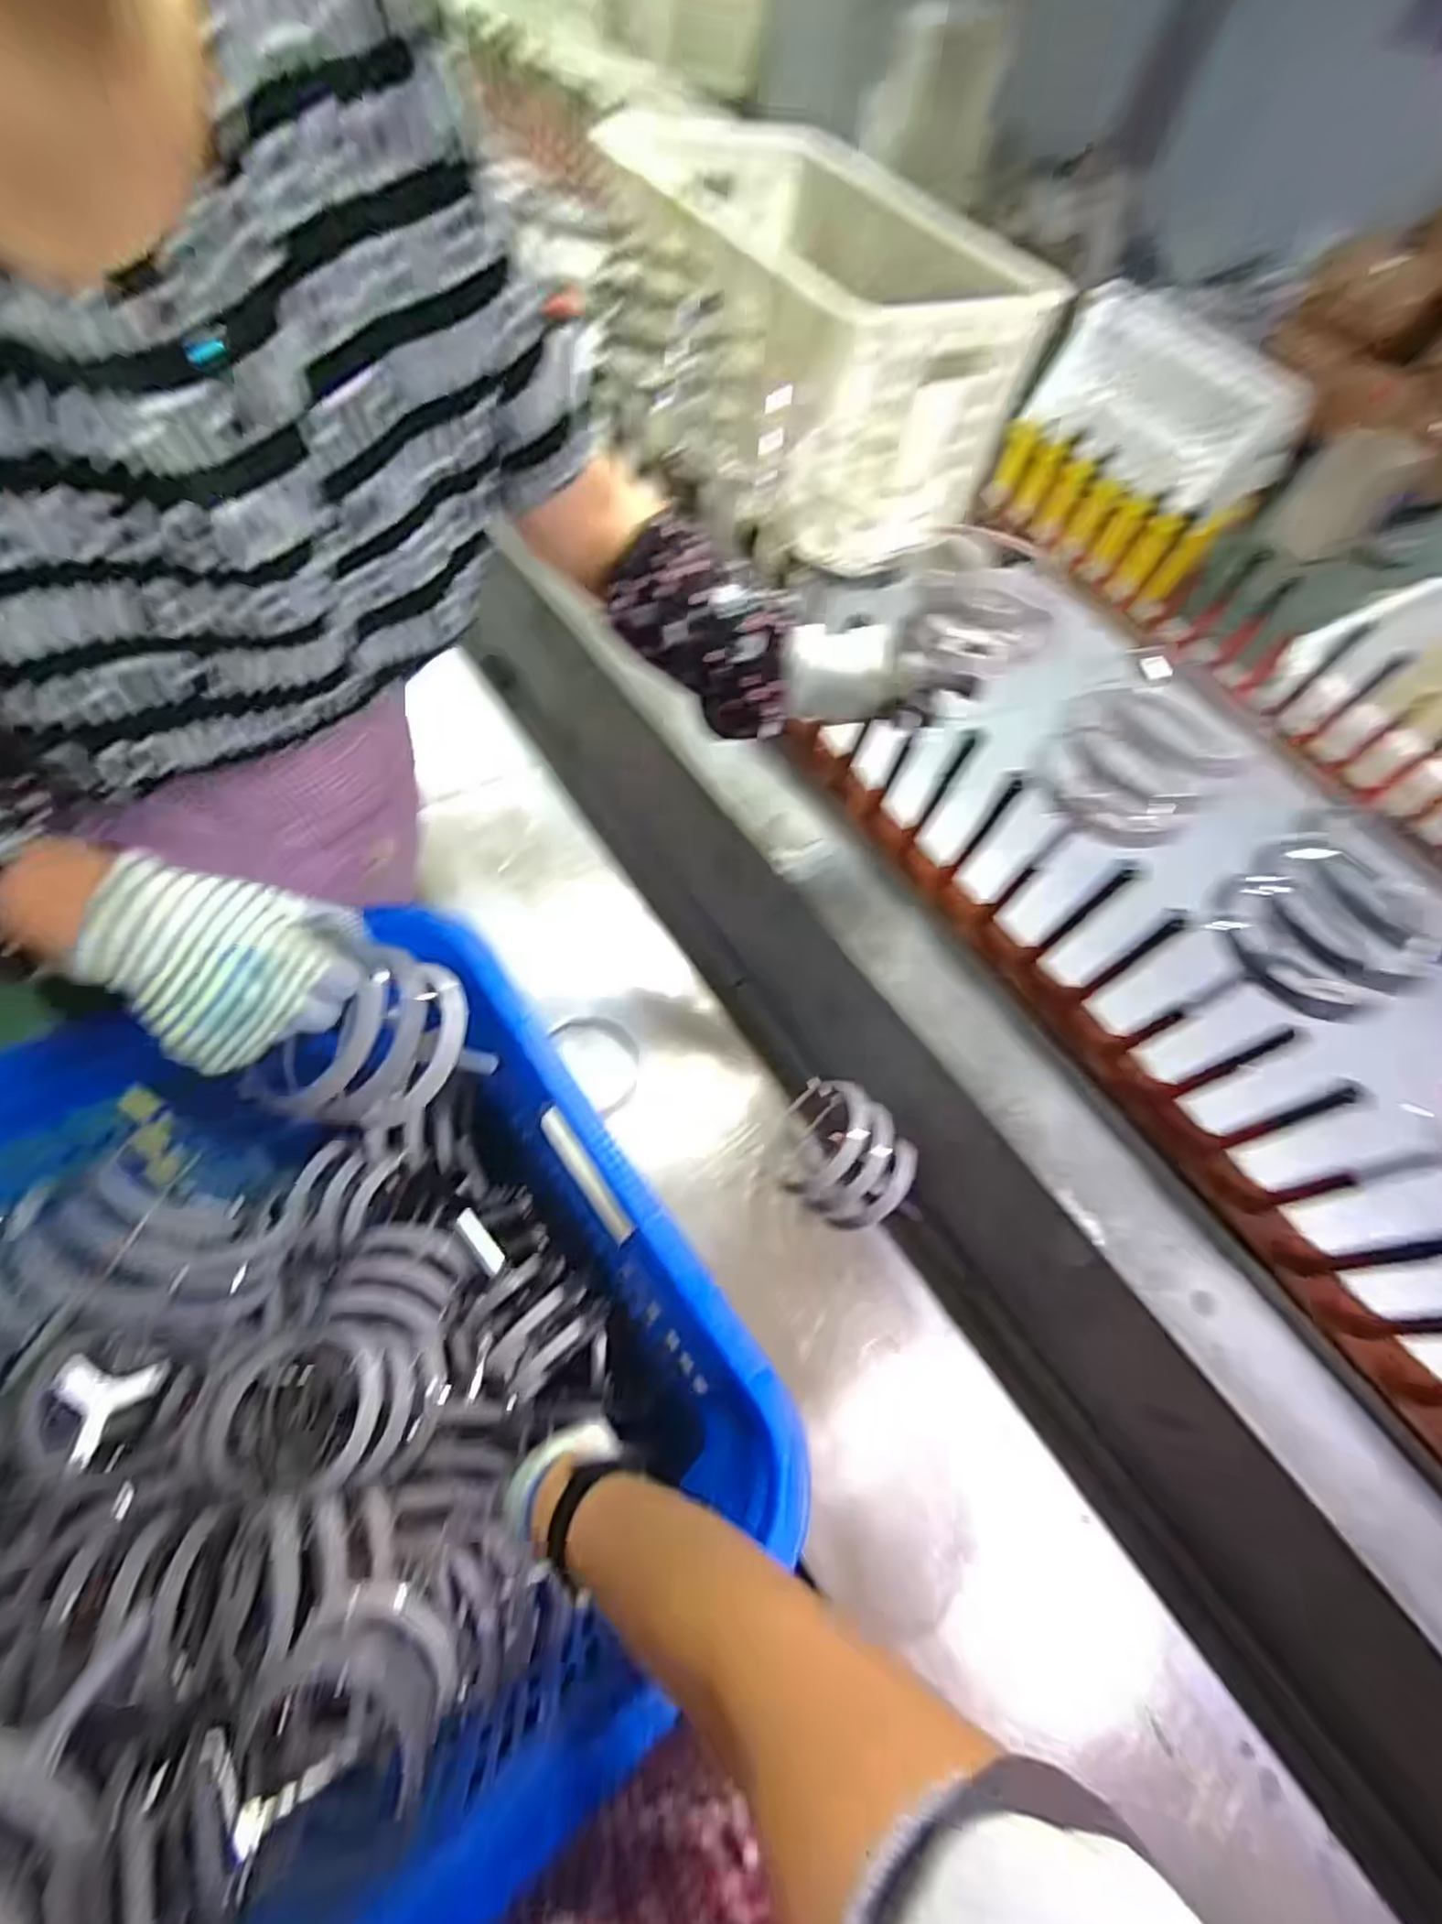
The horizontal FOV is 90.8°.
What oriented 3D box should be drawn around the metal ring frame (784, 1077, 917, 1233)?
[{"bbox_3d":[0.108,0.185,0.665,0.130,0.132,0.092,40,61,20],"label":"metal ring frame"}]

